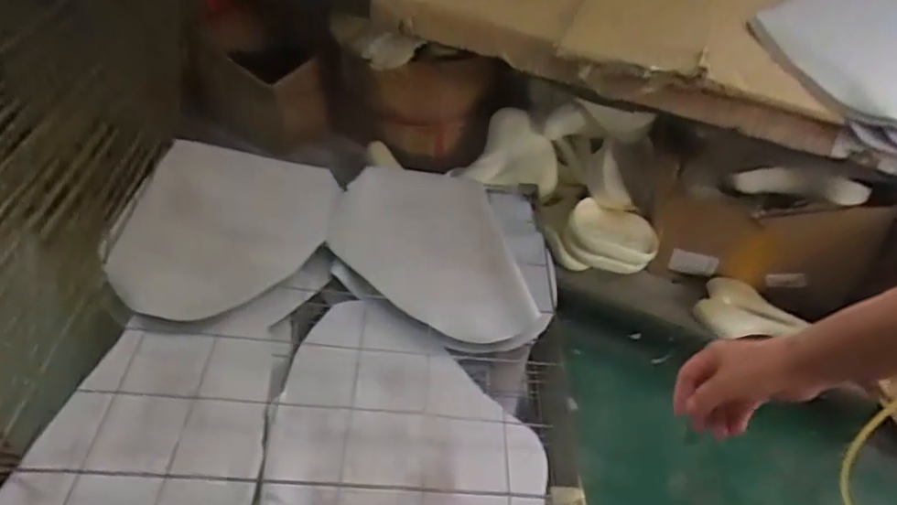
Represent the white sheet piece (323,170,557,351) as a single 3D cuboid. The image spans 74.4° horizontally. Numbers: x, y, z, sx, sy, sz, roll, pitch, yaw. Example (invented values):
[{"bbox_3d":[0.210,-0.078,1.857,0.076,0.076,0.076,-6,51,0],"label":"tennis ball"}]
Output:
[{"bbox_3d":[-0.005,-0.006,0.982,0.349,0.084,0.368,4,43,-3],"label":"white sheet piece"}]

